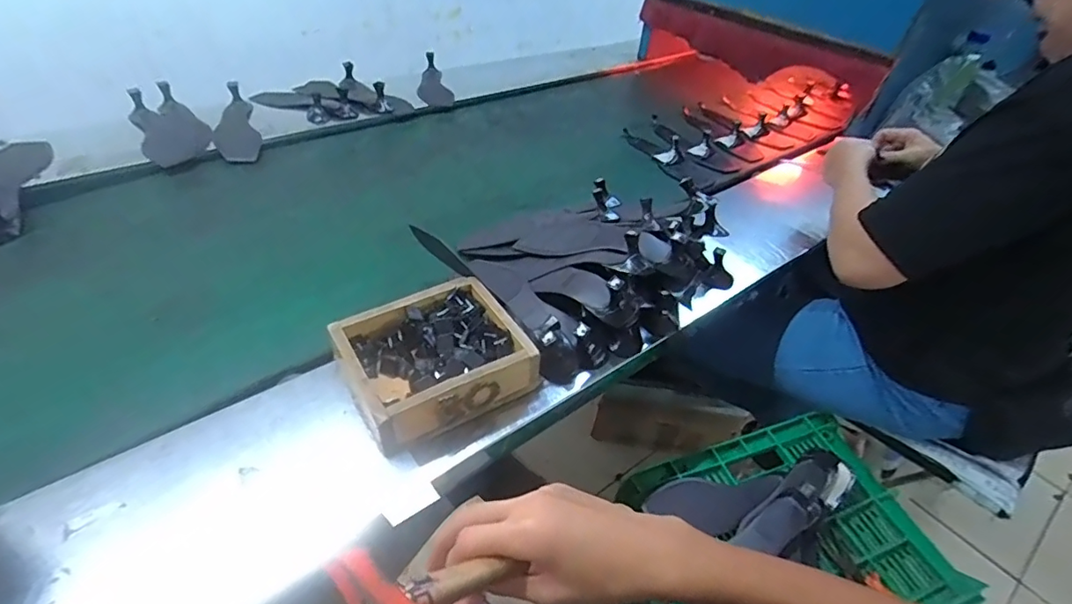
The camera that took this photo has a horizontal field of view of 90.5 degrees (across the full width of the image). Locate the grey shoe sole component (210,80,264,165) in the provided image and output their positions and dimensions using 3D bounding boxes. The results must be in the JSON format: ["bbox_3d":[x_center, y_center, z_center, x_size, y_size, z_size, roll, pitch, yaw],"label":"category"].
[{"bbox_3d":[-0.581,-0.345,1.020,0.079,0.056,0.246,-16,46,-23],"label":"grey shoe sole component"}]

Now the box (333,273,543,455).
[{"bbox_3d":[-0.111,0.063,0.584,0.181,0.060,0.161,-21,48,-27],"label":"box"}]

